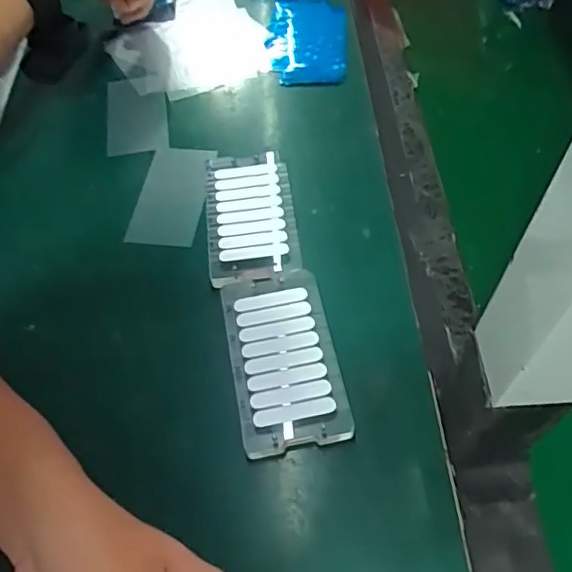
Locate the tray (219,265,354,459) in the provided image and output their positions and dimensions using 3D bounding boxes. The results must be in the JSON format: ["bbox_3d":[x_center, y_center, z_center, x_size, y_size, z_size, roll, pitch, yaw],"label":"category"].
[{"bbox_3d":[-0.002,0.047,0.377,0.066,0.015,0.120,-11,56,-4],"label":"tray"}]

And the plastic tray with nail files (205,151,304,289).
[{"bbox_3d":[-0.027,-0.053,0.443,0.067,0.017,0.119,-8,56,-2],"label":"plastic tray with nail files"}]

